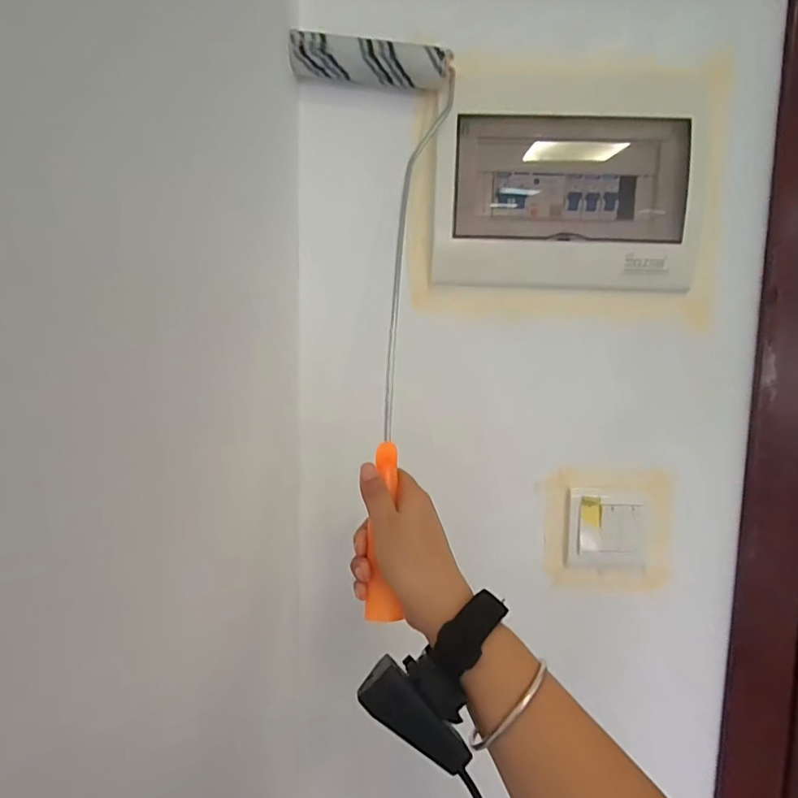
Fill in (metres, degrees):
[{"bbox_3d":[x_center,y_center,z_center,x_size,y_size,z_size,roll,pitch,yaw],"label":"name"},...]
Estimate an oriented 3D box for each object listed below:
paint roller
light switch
[{"bbox_3d":[0.000,-0.102,0.430,0.148,0.542,0.082,1,-14,-26],"label":"paint roller"},{"bbox_3d":[0.230,0.143,0.535,0.091,0.090,0.016,2,9,-2],"label":"light switch"}]

